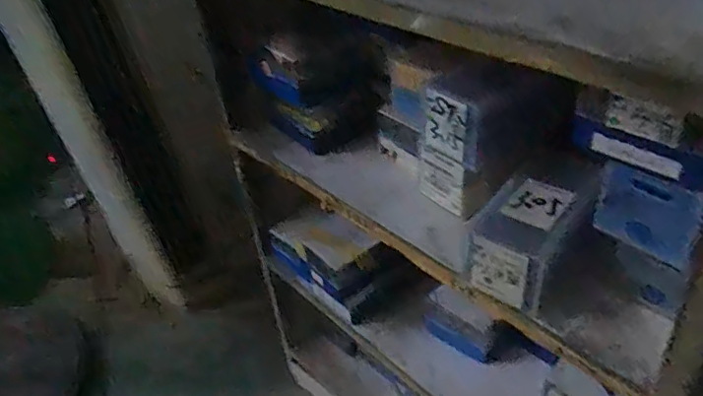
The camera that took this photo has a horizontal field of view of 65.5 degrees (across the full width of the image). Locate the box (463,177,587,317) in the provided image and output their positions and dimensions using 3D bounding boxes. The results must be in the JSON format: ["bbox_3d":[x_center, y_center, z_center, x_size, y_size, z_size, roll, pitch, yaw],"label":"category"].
[{"bbox_3d":[0.123,0.028,0.395,0.062,0.056,0.087,27,49,35],"label":"box"}]

